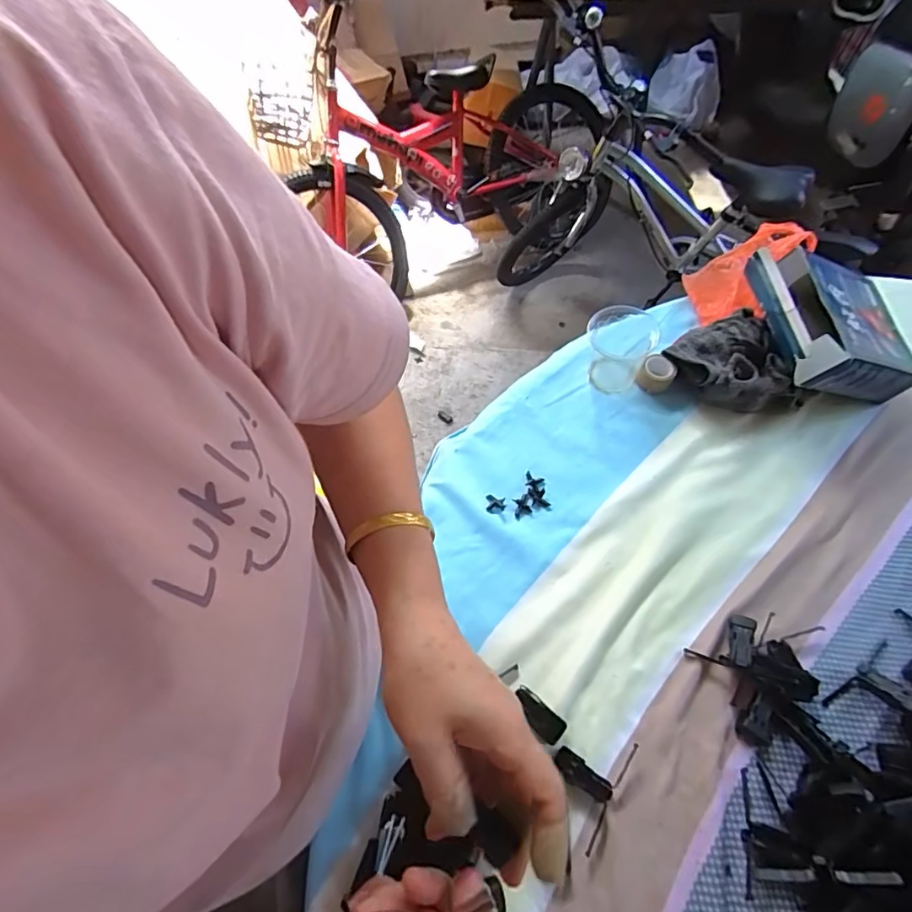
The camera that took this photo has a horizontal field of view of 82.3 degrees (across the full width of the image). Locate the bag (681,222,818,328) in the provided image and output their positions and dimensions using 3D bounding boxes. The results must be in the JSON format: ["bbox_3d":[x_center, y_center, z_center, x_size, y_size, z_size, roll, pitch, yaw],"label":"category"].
[{"bbox_3d":[0.350,-0.212,0.619,0.145,0.058,0.108,-21,63,-9],"label":"bag"}]

